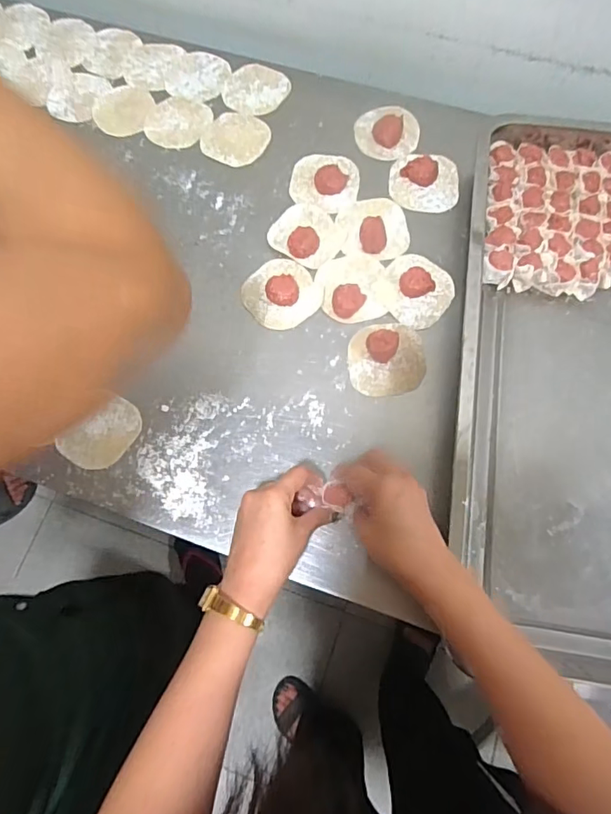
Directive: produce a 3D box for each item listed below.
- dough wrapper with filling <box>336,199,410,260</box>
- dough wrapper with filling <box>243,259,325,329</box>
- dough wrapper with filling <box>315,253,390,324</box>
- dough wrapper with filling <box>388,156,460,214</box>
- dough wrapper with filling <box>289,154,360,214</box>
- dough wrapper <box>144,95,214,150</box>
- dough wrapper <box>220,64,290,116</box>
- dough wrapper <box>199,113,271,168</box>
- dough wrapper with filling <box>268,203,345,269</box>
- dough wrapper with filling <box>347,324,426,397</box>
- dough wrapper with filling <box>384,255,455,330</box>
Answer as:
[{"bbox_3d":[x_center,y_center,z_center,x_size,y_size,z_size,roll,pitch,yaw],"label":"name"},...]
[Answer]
[{"bbox_3d":[0.079,-0.211,0.589,0.076,0.021,0.083,-8,74,-1],"label":"dough wrapper with filling"},{"bbox_3d":[-0.027,-0.130,0.567,0.079,0.019,0.081,0,74,2],"label":"dough wrapper with filling"},{"bbox_3d":[0.053,-0.137,0.568,0.075,0.020,0.082,0,74,2],"label":"dough wrapper with filling"},{"bbox_3d":[0.142,-0.273,0.607,0.081,0.017,0.076,4,74,3],"label":"dough wrapper with filling"},{"bbox_3d":[0.023,-0.275,0.612,0.080,0.016,0.083,0,74,2],"label":"dough wrapper with filling"},{"bbox_3d":[-0.165,-0.366,0.655,0.076,0.004,0.079,0,74,2],"label":"dough wrapper"},{"bbox_3d":[-0.065,-0.415,0.668,0.078,0.005,0.080,0,74,2],"label":"dough wrapper"},{"bbox_3d":[-0.087,-0.339,0.644,0.078,0.004,0.078,0,74,2],"label":"dough wrapper"},{"bbox_3d":[0.003,-0.204,0.590,0.081,0.017,0.074,0,74,2],"label":"dough wrapper with filling"},{"bbox_3d":[0.087,-0.054,0.541,0.080,0.019,0.080,-8,74,0],"label":"dough wrapper with filling"},{"bbox_3d":[0.127,-0.132,0.567,0.075,0.017,0.086,6,74,3],"label":"dough wrapper with filling"}]

